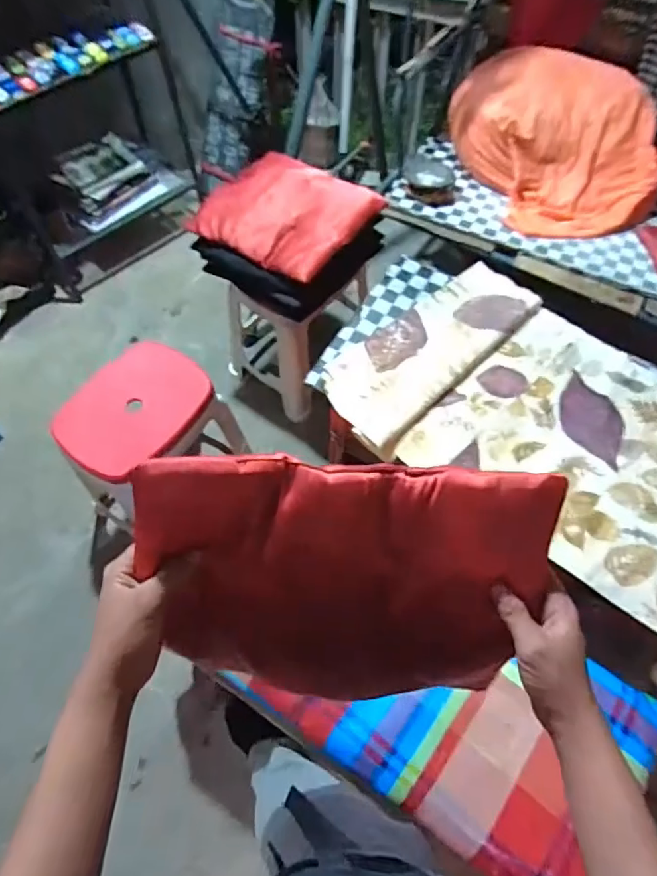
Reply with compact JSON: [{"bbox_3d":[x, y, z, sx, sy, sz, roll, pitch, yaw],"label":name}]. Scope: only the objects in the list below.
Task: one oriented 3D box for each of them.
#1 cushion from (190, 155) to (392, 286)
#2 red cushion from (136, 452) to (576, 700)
[{"bbox_3d":[-0.091,-0.538,1.236,0.342,0.075,0.312,29,65,14],"label":"cushion"},{"bbox_3d":[0.014,0.134,0.467,0.331,0.236,0.037,3,25,-3],"label":"red cushion"}]

